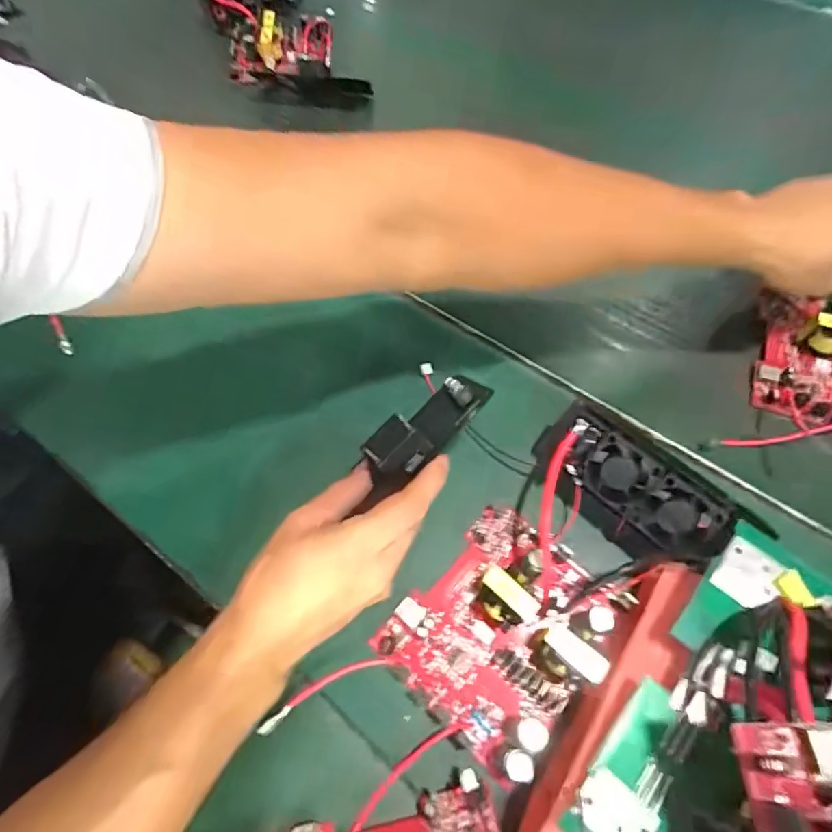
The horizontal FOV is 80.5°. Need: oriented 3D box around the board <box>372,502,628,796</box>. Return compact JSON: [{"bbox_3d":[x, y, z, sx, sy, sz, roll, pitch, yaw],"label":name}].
[{"bbox_3d":[0.052,0.124,0.297,0.111,0.032,0.131,36,66,18],"label":"board"}]

